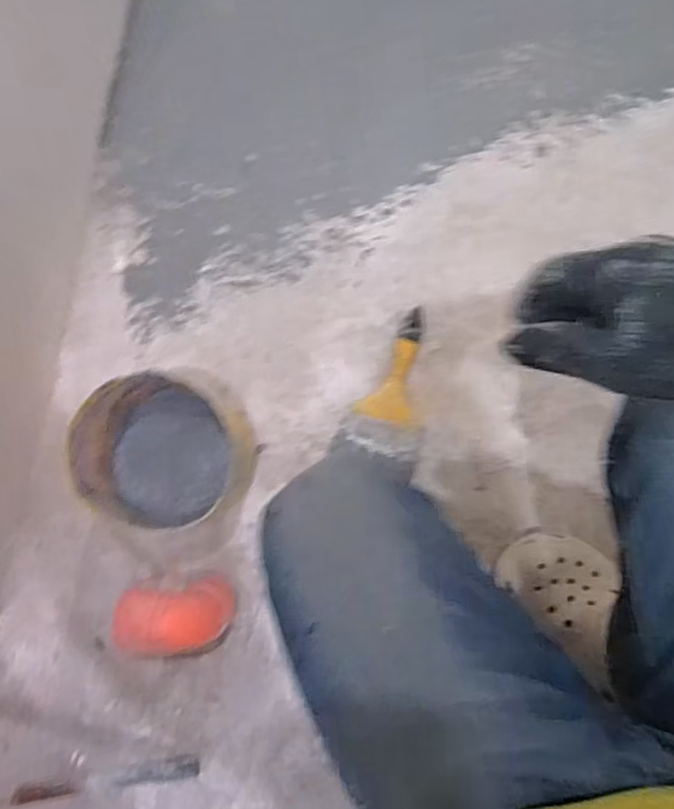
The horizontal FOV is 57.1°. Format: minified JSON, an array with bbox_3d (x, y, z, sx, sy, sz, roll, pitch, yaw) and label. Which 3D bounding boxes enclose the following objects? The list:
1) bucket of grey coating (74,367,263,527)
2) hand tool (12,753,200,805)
[{"bbox_3d":[-0.187,0.049,0.682,0.162,0.174,0.149,-33,82,-2],"label":"bucket of grey coating"},{"bbox_3d":[-0.225,0.385,0.636,0.015,0.201,0.025,7,81,46],"label":"hand tool"}]

